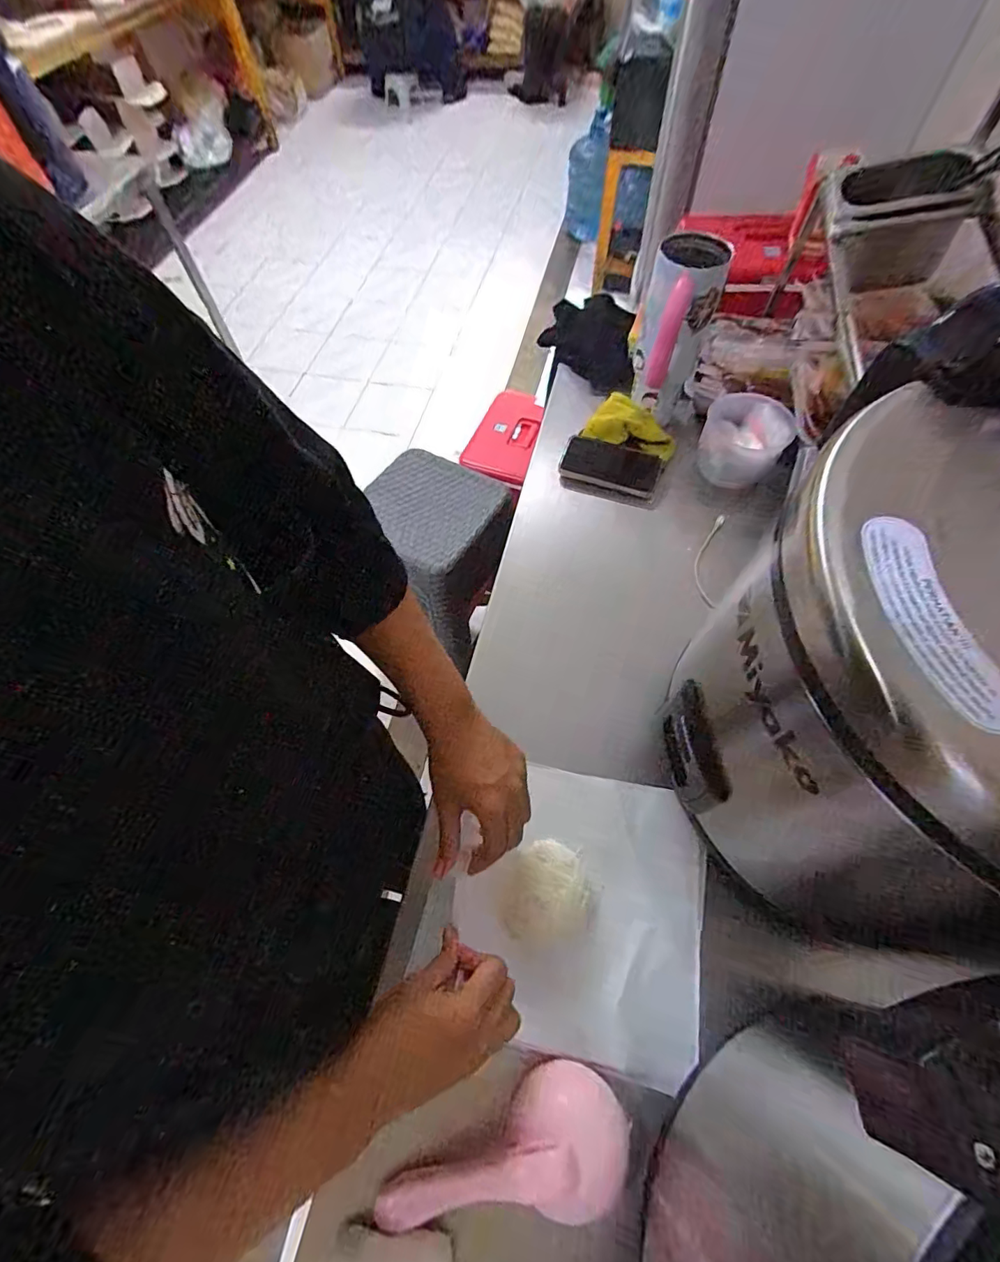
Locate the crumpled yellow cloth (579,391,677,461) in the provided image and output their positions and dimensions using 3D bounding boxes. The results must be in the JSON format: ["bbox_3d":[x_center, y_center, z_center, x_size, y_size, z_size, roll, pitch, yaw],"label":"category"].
[{"bbox_3d":[0.213,-0.321,0.818,0.130,0.040,0.102,28,65,16],"label":"crumpled yellow cloth"}]

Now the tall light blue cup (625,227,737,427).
[{"bbox_3d":[0.244,-0.435,0.736,0.098,0.204,0.074,14,62,9],"label":"tall light blue cup"}]

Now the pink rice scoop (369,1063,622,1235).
[{"bbox_3d":[-0.001,0.400,0.393,0.195,0.058,0.071,-11,61,-5],"label":"pink rice scoop"}]

